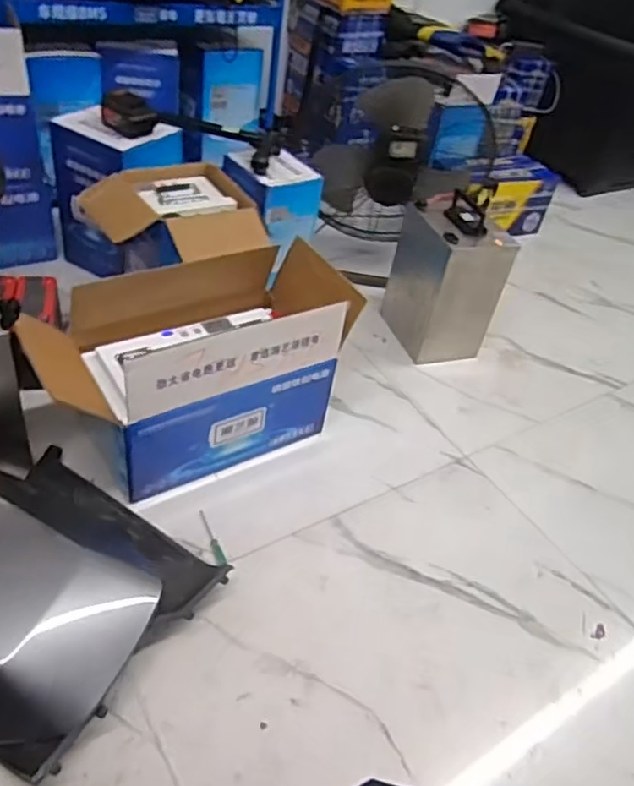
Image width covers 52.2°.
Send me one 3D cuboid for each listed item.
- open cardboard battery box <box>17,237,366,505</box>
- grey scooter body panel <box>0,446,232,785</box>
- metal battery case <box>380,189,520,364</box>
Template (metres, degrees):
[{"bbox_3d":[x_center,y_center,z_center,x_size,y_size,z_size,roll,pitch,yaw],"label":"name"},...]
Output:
[{"bbox_3d":[-0.232,-0.049,1.242,0.566,0.323,0.292,-17,49,-30],"label":"open cardboard battery box"},{"bbox_3d":[-0.462,0.264,0.959,0.500,0.157,0.439,27,43,17],"label":"grey scooter body panel"},{"bbox_3d":[0.309,-0.286,1.586,0.189,0.341,0.249,-8,45,-22],"label":"metal battery case"}]

